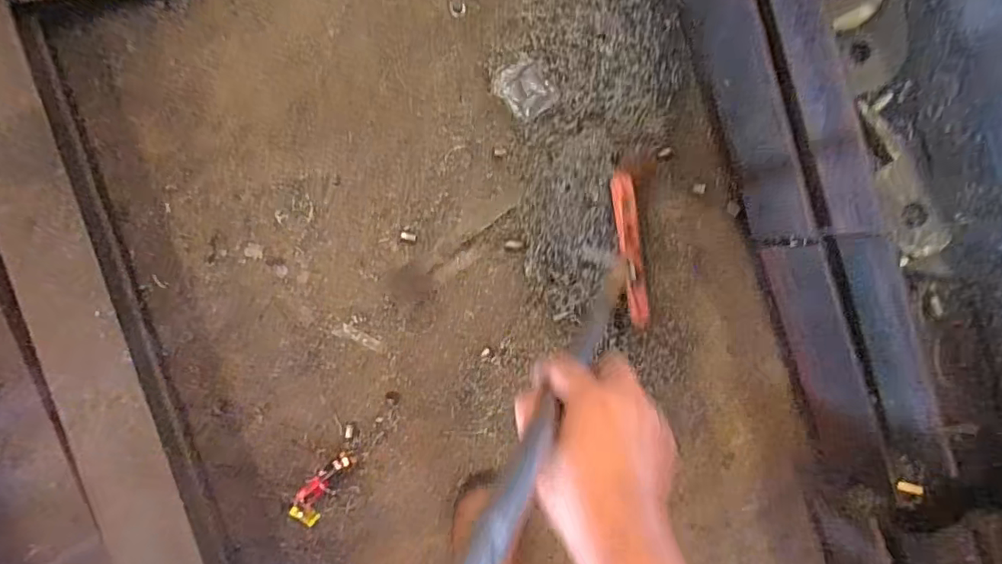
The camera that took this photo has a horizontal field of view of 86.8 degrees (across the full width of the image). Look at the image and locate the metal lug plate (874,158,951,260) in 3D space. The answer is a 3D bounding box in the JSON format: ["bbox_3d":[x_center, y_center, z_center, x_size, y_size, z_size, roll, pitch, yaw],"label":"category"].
[{"bbox_3d":[0.492,-0.087,0.638,0.061,0.014,0.118,-20,93,-1],"label":"metal lug plate"}]

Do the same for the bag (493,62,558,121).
[{"bbox_3d":[0.041,-0.313,0.858,0.086,0.037,0.098,-35,93,0],"label":"bag"}]

